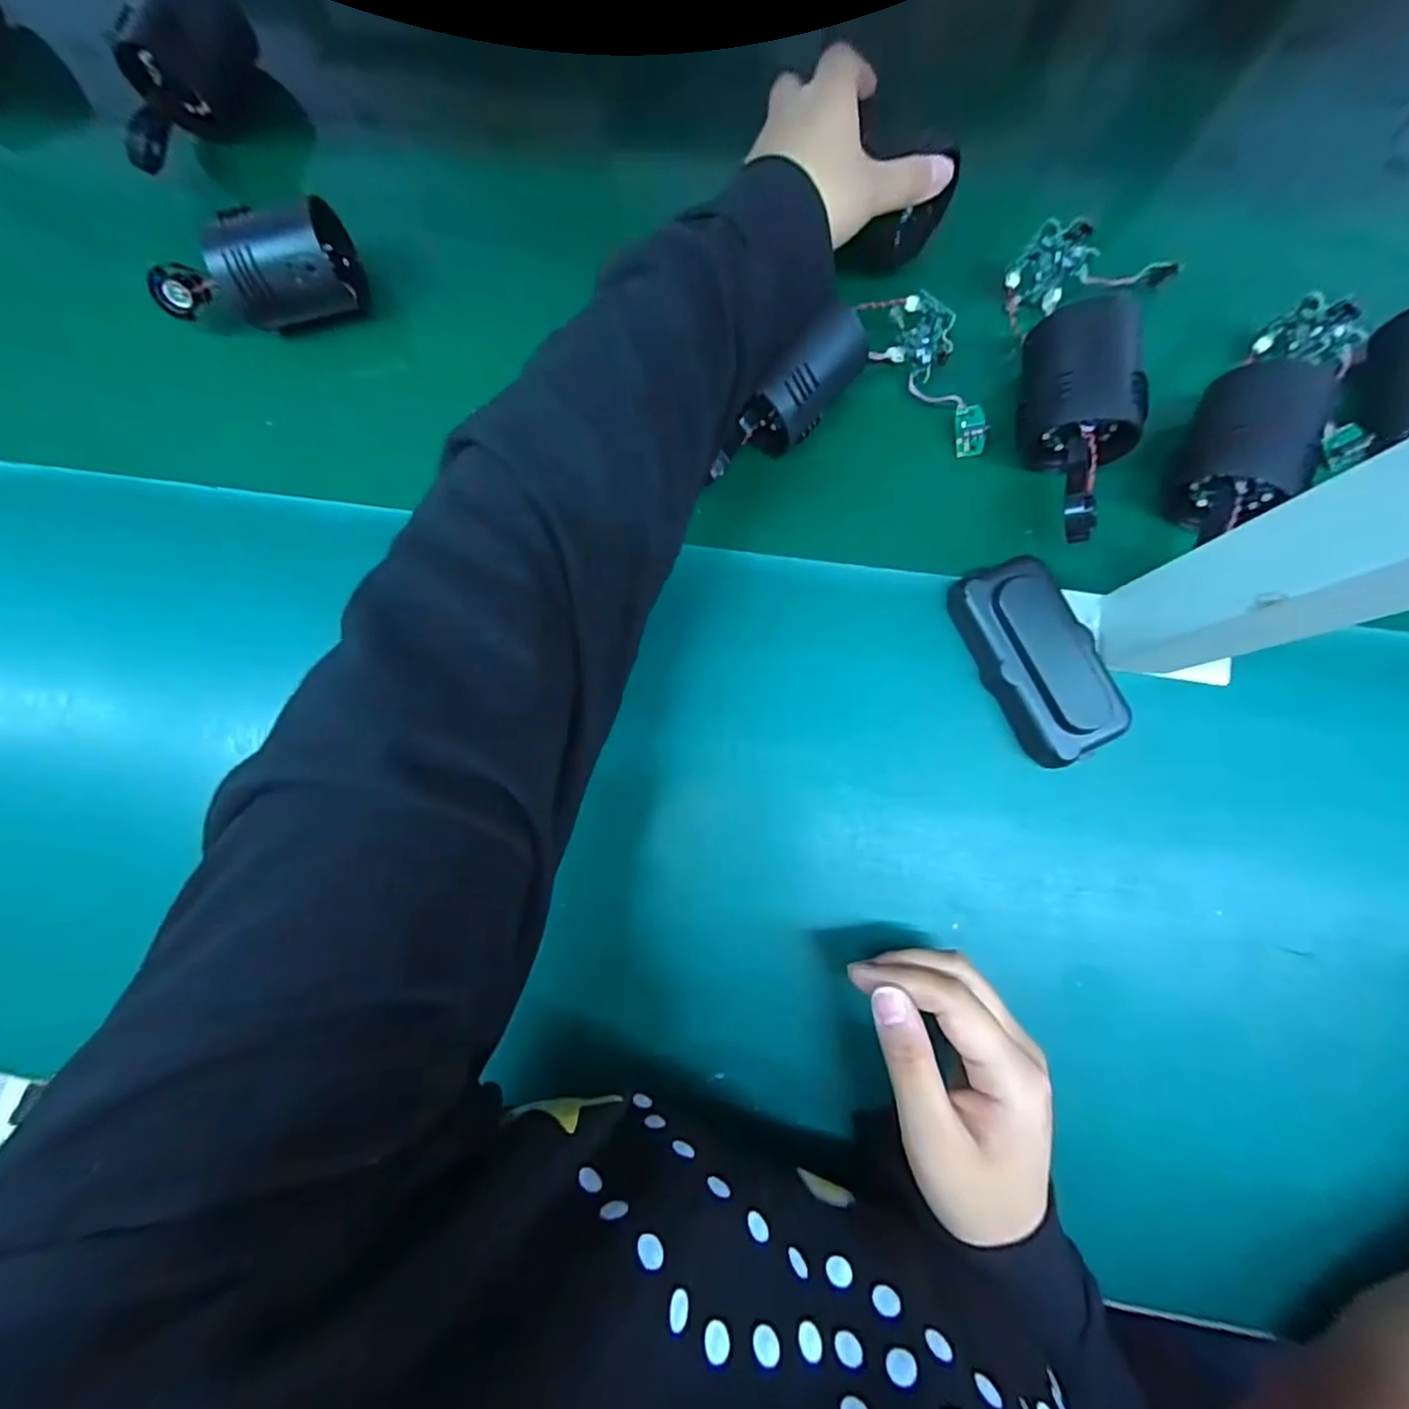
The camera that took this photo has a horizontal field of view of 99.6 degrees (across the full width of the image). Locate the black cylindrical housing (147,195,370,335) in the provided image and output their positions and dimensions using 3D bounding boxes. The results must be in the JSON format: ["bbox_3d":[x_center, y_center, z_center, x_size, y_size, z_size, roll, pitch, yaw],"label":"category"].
[{"bbox_3d":[-0.271,-0.253,0.358,0.117,0.051,0.056,-16,82,1],"label":"black cylindrical housing"}]

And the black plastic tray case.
[{"bbox_3d":[0.171,-0.024,0.311,0.048,0.033,0.105,-26,82,-1],"label":"black plastic tray case"}]

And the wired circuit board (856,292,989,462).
[{"bbox_3d":[0.130,-0.189,0.336,0.028,0.035,0.100,-36,82,-2],"label":"wired circuit board"}]

